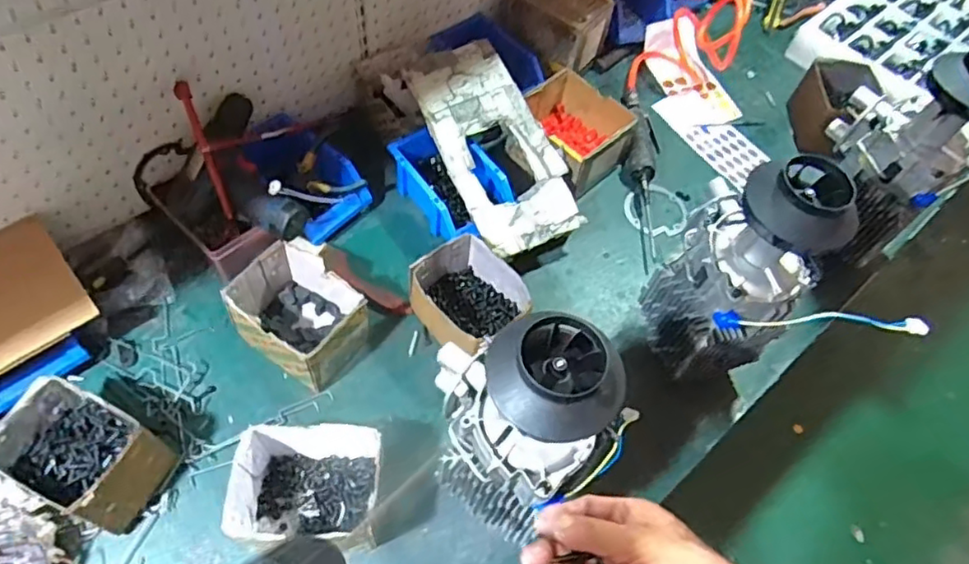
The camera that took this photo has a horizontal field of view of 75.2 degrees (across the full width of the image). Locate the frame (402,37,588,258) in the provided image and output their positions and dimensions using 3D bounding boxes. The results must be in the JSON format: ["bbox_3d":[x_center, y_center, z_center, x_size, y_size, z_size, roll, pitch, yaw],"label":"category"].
[{"bbox_3d":[0.016,-0.191,0.880,0.157,0.029,0.303,-23,84,-17],"label":"frame"}]

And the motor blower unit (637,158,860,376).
[{"bbox_3d":[0.273,-0.001,0.700,0.147,0.307,0.116,35,61,17],"label":"motor blower unit"}]

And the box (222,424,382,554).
[{"bbox_3d":[-0.183,0.225,0.671,0.145,0.098,0.116,4,57,-2],"label":"box"}]

